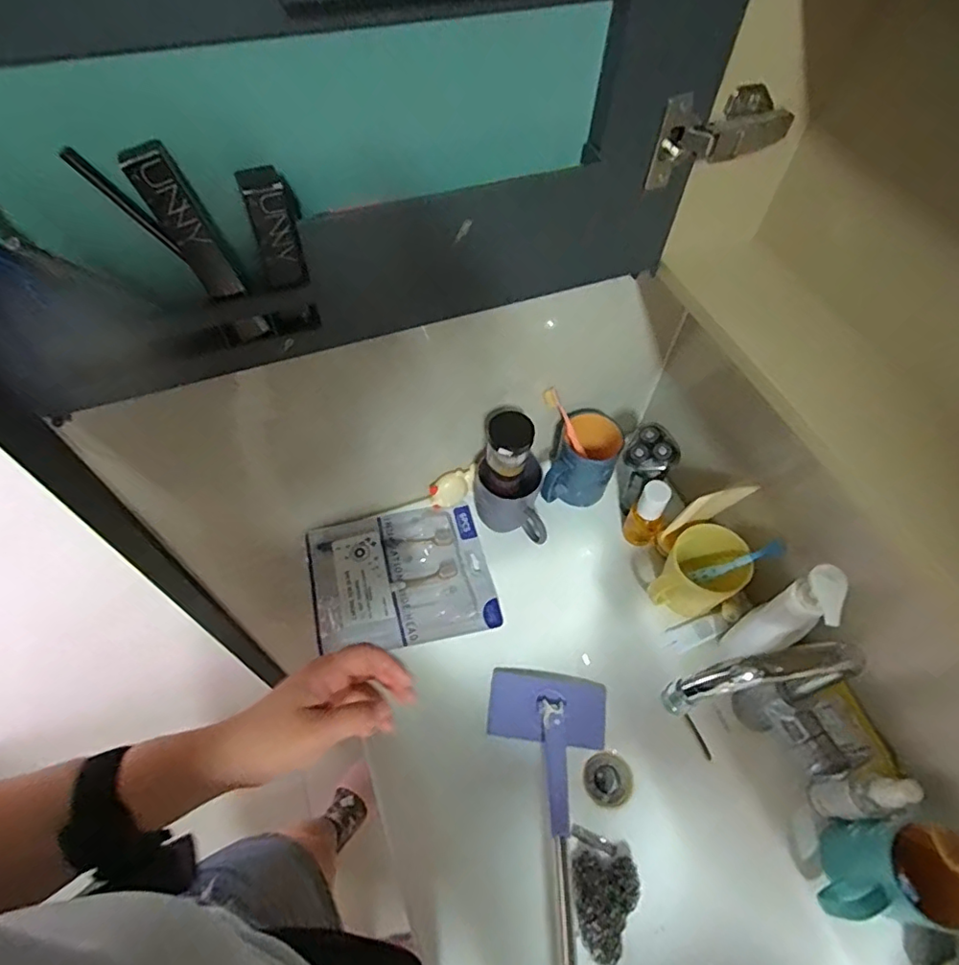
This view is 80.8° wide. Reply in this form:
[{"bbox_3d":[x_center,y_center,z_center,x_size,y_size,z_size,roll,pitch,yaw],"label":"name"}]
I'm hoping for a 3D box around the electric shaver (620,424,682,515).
[{"bbox_3d":[0.204,-0.001,0.720,0.055,0.160,0.049,31,61,17],"label":"electric shaver"}]

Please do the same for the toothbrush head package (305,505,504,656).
[{"bbox_3d":[-0.098,0.120,0.716,0.221,0.037,0.188,-13,59,-11],"label":"toothbrush head package"}]

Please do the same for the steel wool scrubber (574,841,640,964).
[{"bbox_3d":[0.147,0.480,0.647,0.077,0.043,0.112,6,57,1],"label":"steel wool scrubber"}]

